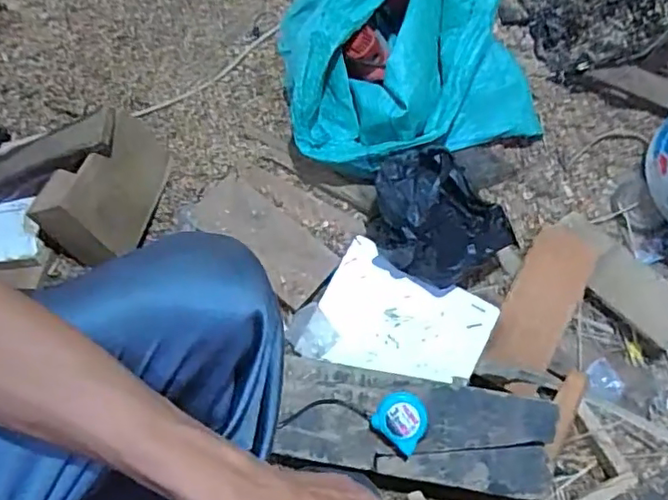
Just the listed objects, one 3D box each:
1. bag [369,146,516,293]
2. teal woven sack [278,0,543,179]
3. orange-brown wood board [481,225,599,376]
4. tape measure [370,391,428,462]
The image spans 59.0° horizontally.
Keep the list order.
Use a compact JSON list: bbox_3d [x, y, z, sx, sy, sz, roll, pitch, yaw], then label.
[{"bbox_3d":[0.147,-0.047,0.794,0.193,0.149,0.155,18,65,5],"label":"bag"},{"bbox_3d":[0.119,-0.311,0.879,0.374,0.233,0.348,-6,65,-6],"label":"teal woven sack"},{"bbox_3d":[0.283,0.066,0.803,0.087,0.017,0.212,22,73,23],"label":"orange-brown wood board"},{"bbox_3d":[0.080,0.196,0.682,0.060,0.033,0.057,41,69,15],"label":"tape measure"}]

